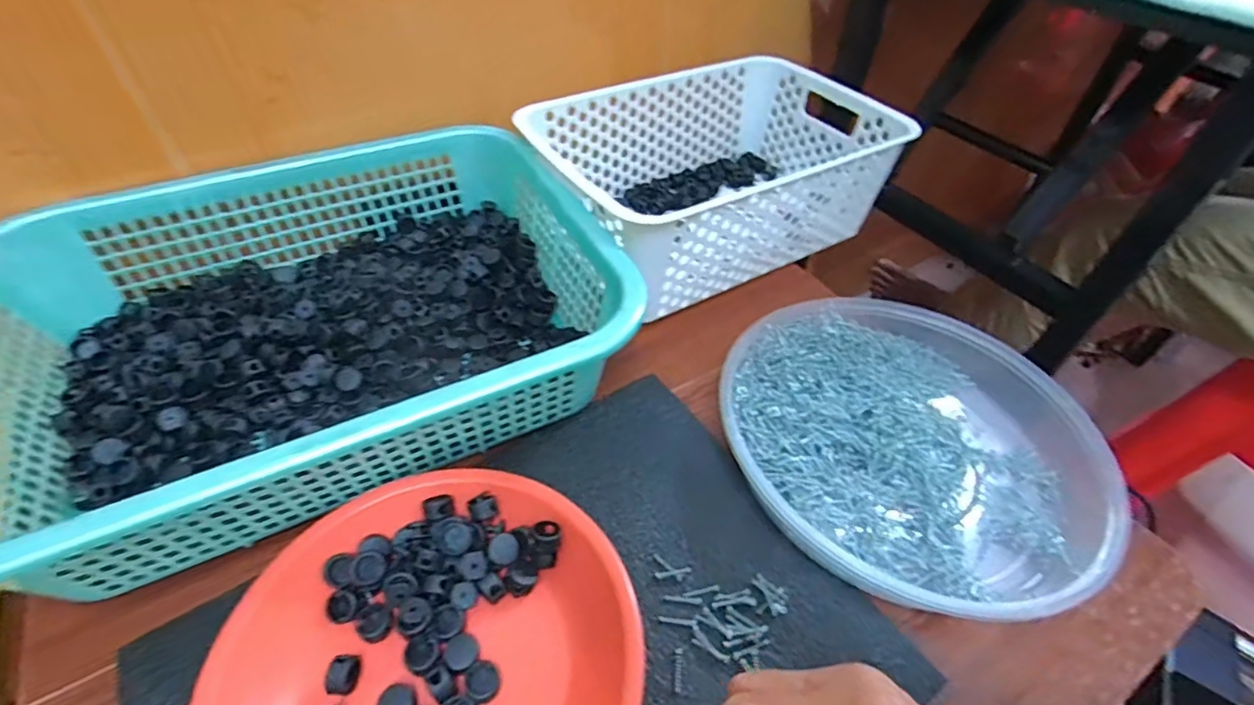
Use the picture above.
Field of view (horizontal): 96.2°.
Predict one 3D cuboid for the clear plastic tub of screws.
[{"bbox_3d":[0.180,0.052,0.371,0.228,0.055,0.229,1,48,-1],"label":"clear plastic tub of screws"}]

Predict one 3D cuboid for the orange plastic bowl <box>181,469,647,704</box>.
[{"bbox_3d":[-0.095,0.146,0.274,0.188,0.048,0.192,1,48,-1],"label":"orange plastic bowl"}]

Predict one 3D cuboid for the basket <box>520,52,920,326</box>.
[{"bbox_3d":[0.079,-0.167,0.532,0.296,0.121,0.206,-23,53,-21],"label":"basket"}]

